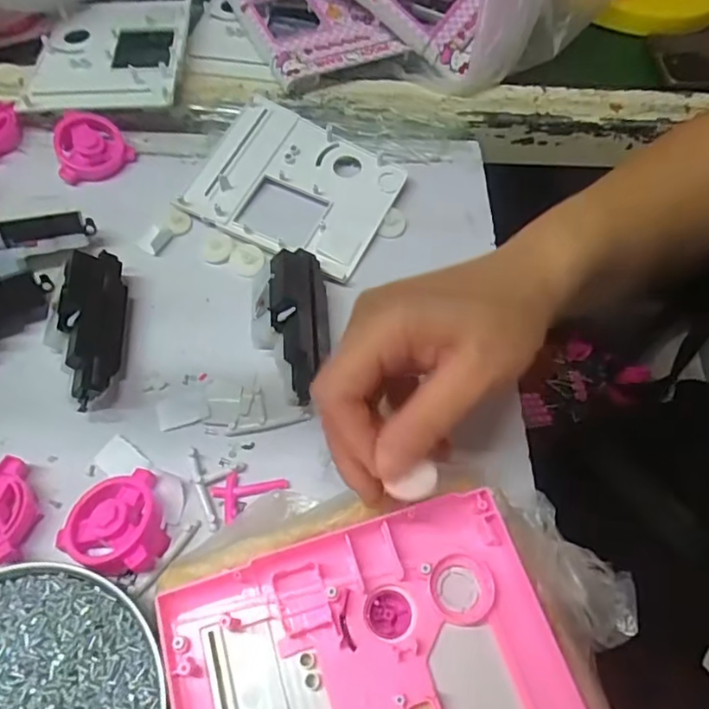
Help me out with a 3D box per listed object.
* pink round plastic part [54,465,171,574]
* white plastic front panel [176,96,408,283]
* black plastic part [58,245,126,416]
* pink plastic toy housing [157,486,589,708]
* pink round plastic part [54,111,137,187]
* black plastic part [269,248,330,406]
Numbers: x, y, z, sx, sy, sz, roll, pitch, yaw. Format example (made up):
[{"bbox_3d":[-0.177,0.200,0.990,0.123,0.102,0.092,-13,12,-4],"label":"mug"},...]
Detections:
[{"bbox_3d":[-0.127,0.089,0.305,0.049,0.021,0.048,2,60,-3],"label":"pink round plastic part"},{"bbox_3d":[-0.045,-0.126,0.432,0.145,0.014,0.116,25,62,11],"label":"white plastic front panel"},{"bbox_3d":[-0.160,-0.016,0.358,0.035,0.033,0.109,-6,61,-7],"label":"black plastic part"},{"bbox_3d":[0.008,0.143,0.254,0.165,0.017,0.131,-14,62,-11],"label":"pink plastic toy housing"},{"bbox_3d":[-0.199,-0.157,0.438,0.053,0.016,0.052,-28,98,-19],"label":"pink round plastic part"},{"bbox_3d":[-0.033,-0.021,0.363,0.035,0.028,0.098,-3,60,-5],"label":"black plastic part"}]

